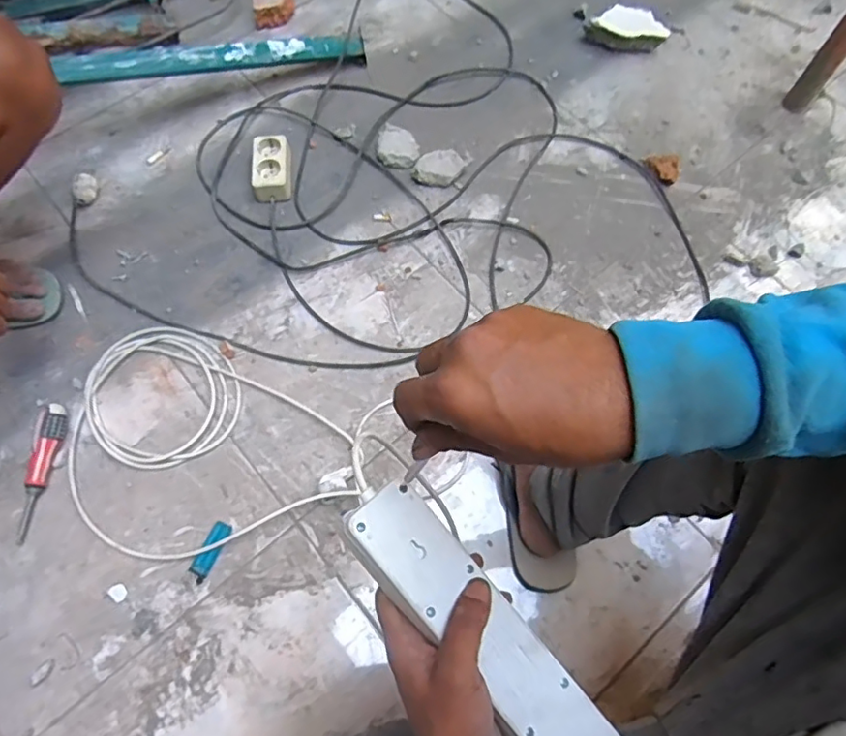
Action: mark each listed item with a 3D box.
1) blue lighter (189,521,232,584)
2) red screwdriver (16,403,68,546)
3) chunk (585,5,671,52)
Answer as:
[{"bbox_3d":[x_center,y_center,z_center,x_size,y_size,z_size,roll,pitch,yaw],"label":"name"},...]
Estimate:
[{"bbox_3d":[-0.269,0.232,0.728,0.024,0.006,0.074,26,70,8],"label":"blue lighter"},{"bbox_3d":[-0.501,0.134,0.750,0.030,0.024,0.176,3,68,-1],"label":"red screwdriver"},{"bbox_3d":[0.375,-0.620,1.057,0.150,0.064,0.040,13,68,3],"label":"chunk"}]

